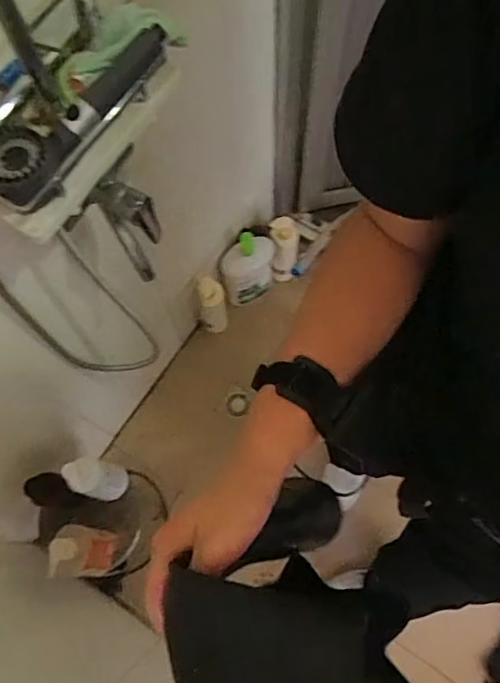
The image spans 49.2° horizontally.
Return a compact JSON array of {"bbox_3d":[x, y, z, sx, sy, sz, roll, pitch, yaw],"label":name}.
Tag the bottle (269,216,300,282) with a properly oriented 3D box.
[{"bbox_3d":[0.095,-0.260,1.543,0.081,0.231,0.070,8,71,4],"label":"bottle"}]

